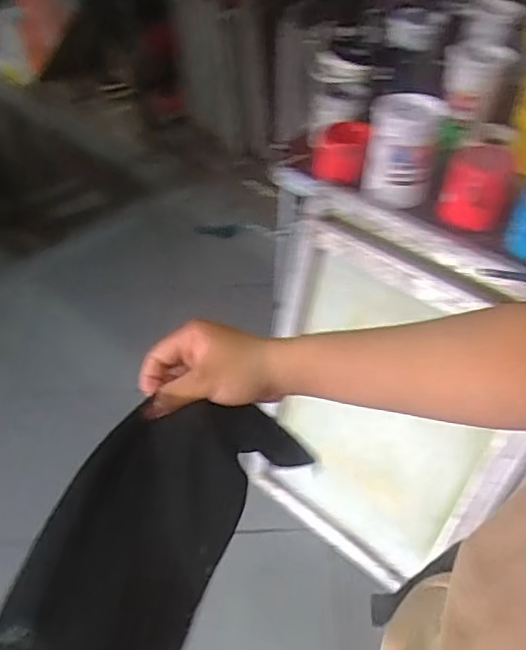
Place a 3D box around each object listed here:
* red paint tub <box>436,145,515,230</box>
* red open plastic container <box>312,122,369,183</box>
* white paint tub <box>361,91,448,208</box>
[{"bbox_3d":[0.334,-0.219,0.891,0.093,0.101,0.093,0,47,0],"label":"red paint tub"},{"bbox_3d":[0.132,-0.297,0.968,0.086,0.073,0.087,11,48,11],"label":"red open plastic container"},{"bbox_3d":[0.216,-0.279,0.895,0.102,0.139,0.104,0,47,0],"label":"white paint tub"}]

